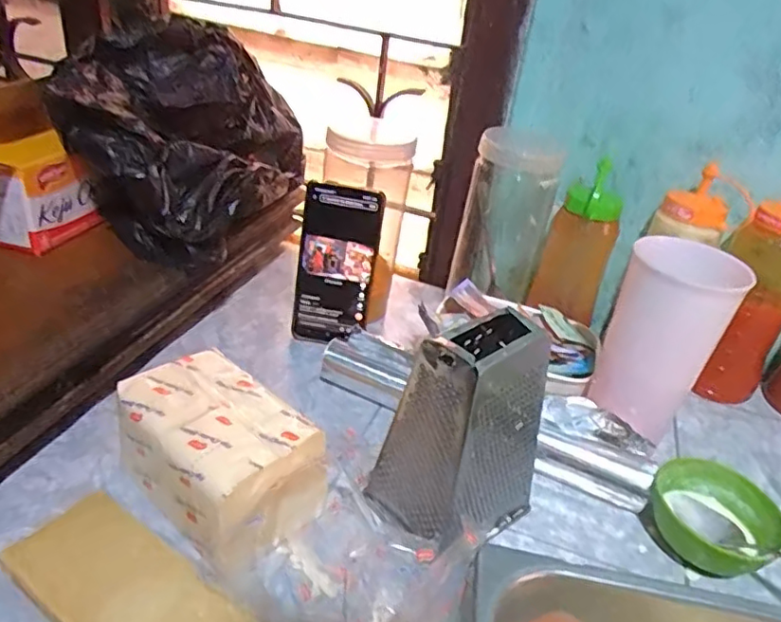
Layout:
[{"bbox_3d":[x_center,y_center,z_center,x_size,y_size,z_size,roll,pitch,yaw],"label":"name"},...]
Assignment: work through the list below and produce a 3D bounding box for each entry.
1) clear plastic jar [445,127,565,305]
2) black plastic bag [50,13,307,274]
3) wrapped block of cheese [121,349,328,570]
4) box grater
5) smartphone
[{"bbox_3d":[0.128,-0.102,0.675,0.091,0.178,0.075,17,33,14],"label":"clear plastic jar"},{"bbox_3d":[-0.211,-0.185,0.627,0.171,0.169,0.263,13,32,8],"label":"black plastic bag"},{"bbox_3d":[-0.123,0.104,0.434,0.149,0.074,0.100,30,38,32],"label":"wrapped block of cheese"},{"bbox_3d":[0.056,0.083,0.432,0.098,0.163,0.087,-23,43,-40],"label":"box grater"},{"bbox_3d":[-0.055,-0.044,0.609,0.074,0.167,0.010,11,22,-2],"label":"smartphone"}]

